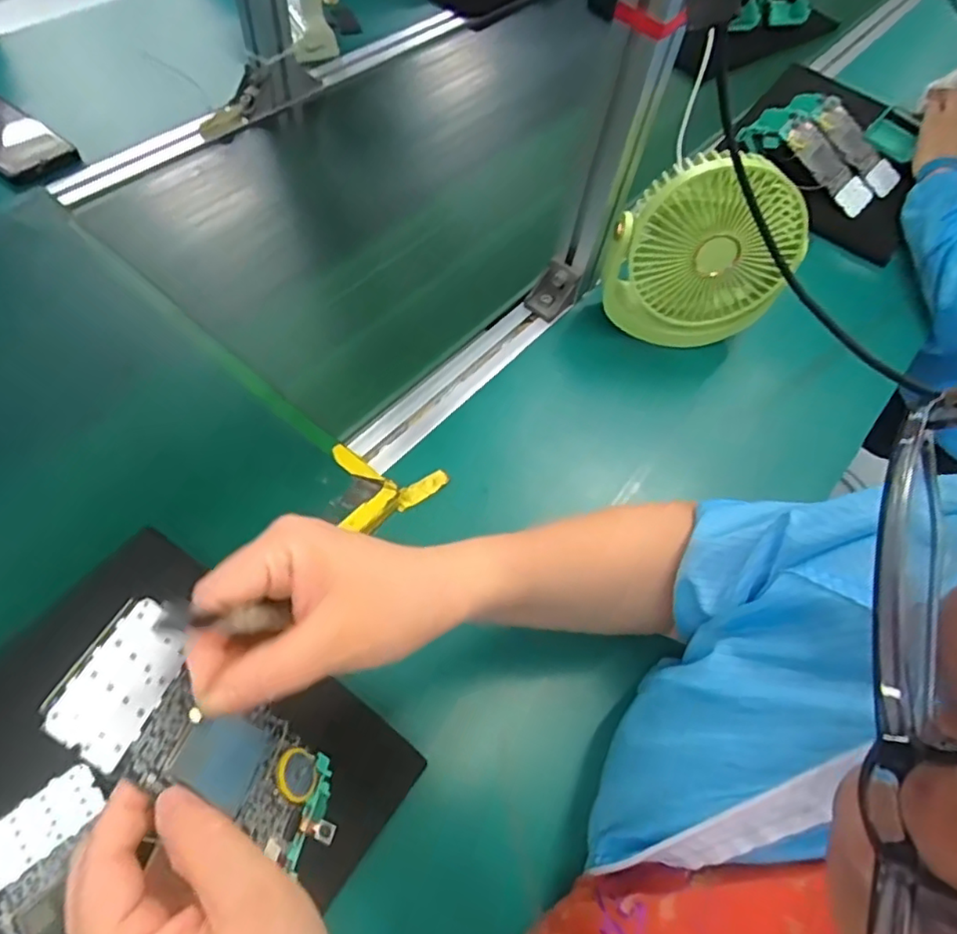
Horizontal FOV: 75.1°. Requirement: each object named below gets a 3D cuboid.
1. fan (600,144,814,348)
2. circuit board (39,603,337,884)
[{"bbox_3d":[0.199,-0.184,0.561,0.161,0.178,0.066,6,61,3],"label":"fan"},{"bbox_3d":[-0.116,0.125,0.277,0.009,0.142,0.063,-24,26,22],"label":"circuit board"}]

